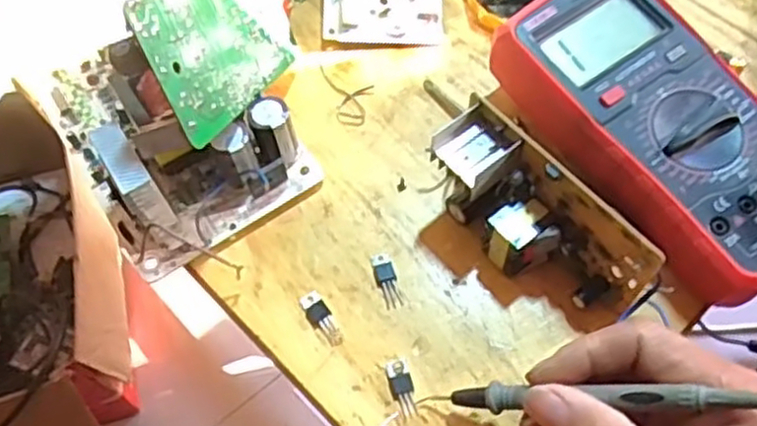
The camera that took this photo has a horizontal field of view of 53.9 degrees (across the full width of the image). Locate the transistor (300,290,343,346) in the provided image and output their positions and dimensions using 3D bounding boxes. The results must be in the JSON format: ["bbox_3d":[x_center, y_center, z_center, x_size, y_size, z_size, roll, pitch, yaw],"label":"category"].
[{"bbox_3d":[-0.029,0.053,0.374,0.012,0.004,0.031,-26,64,-10],"label":"transistor"}]

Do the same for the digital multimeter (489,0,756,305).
[{"bbox_3d":[0.143,-0.043,0.377,0.091,0.043,0.181,-31,65,-13],"label":"digital multimeter"}]

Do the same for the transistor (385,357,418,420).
[{"bbox_3d":[0.012,0.083,0.355,0.011,0.004,0.027,-17,63,-5],"label":"transistor"}]

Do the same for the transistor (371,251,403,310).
[{"bbox_3d":[0.005,0.034,0.381,0.010,0.004,0.030,-15,62,-5],"label":"transistor"}]

